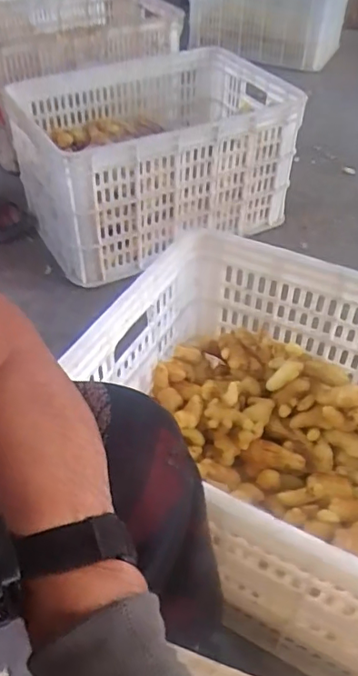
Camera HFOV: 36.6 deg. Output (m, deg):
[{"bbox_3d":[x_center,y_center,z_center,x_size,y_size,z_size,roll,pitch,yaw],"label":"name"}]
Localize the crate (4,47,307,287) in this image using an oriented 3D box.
[{"bbox_3d":[-0.061,-0.386,1.135,0.501,0.251,0.387,-22,50,-21],"label":"crate"}]

